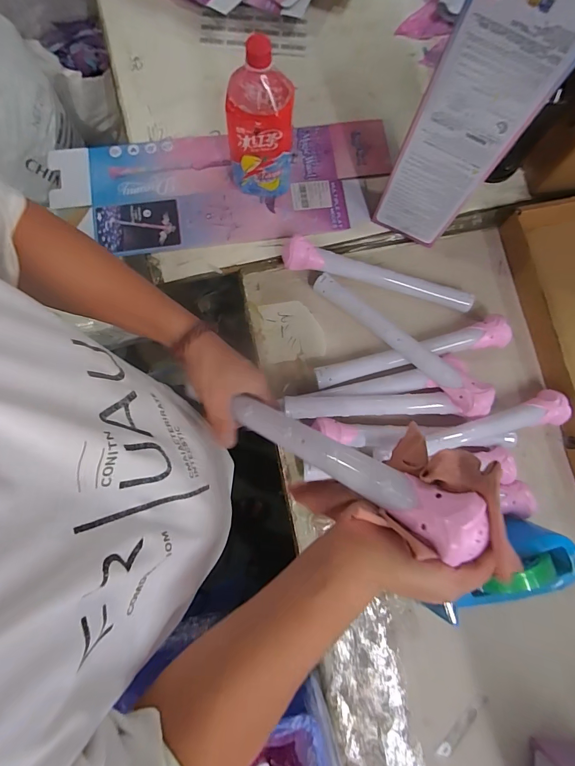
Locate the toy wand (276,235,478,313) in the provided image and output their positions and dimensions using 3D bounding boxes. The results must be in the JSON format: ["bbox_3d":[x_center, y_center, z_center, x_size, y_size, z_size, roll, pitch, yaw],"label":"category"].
[{"bbox_3d":[0.141,-0.165,0.599,0.309,0.043,0.044,18,80,2],"label":"toy wand"}]

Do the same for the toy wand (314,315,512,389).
[{"bbox_3d":[0.191,-0.048,0.591,0.307,0.038,0.050,-12,80,-3],"label":"toy wand"}]

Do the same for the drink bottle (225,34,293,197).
[{"bbox_3d":[-0.036,-0.363,0.529,0.083,0.222,0.083,4,81,-1],"label":"drink bottle"}]

